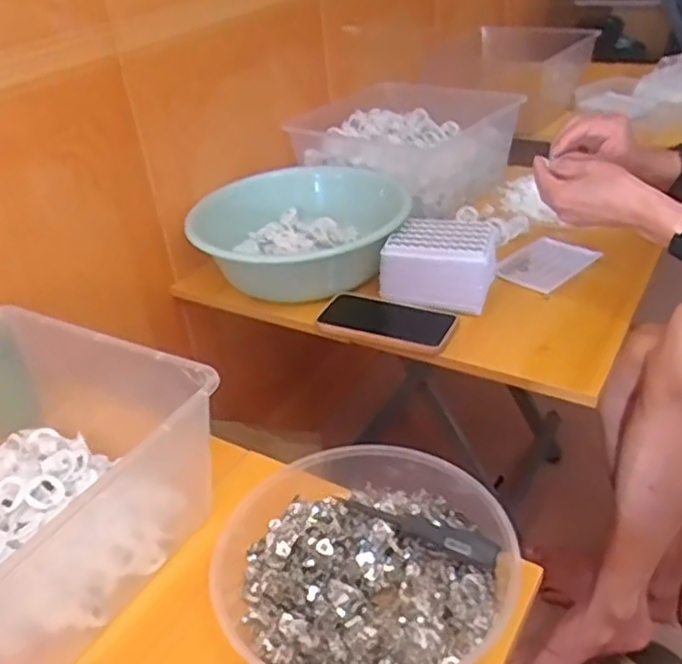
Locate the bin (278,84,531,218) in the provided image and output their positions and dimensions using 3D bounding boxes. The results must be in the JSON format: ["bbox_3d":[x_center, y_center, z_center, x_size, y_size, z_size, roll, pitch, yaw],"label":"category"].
[{"bbox_3d":[0.099,-0.308,1.129,0.314,0.125,0.266,21,42,33],"label":"bin"}]

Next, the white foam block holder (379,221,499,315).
[{"bbox_3d":[0.123,-0.083,0.853,0.139,0.079,0.077,5,35,15],"label":"white foam block holder"}]

